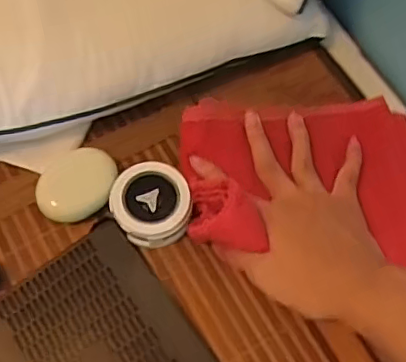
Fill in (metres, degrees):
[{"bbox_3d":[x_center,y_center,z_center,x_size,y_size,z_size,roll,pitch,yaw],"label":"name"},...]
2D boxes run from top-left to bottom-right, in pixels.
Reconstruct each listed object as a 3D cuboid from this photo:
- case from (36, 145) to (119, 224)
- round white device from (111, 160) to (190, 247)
[{"bbox_3d":[-0.097,0.003,0.444,0.050,0.018,0.063,39,72,13],"label":"case"},{"bbox_3d":[-0.039,0.020,0.434,0.057,0.028,0.061,-13,69,-7],"label":"round white device"}]

